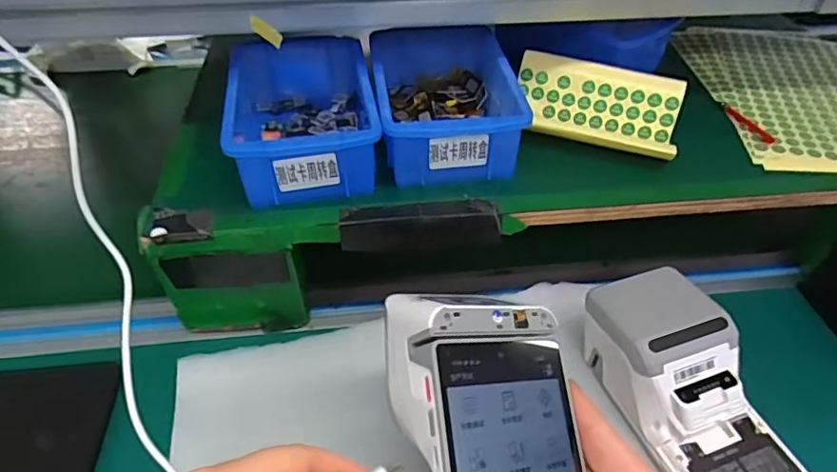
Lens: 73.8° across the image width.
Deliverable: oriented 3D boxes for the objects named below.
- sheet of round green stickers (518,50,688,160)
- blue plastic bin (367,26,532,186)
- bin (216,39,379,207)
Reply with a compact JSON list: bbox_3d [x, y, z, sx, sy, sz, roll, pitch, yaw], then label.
[{"bbox_3d":[0.132,-0.100,0.416,0.119,0.059,0.023,17,8,16],"label":"sheet of round green stickers"},{"bbox_3d":[0.017,-0.104,0.421,0.099,0.054,0.149,-6,45,-6],"label":"blue plastic bin"},{"bbox_3d":[-0.083,-0.089,0.403,0.094,0.054,0.142,-8,45,-8],"label":"bin"}]

